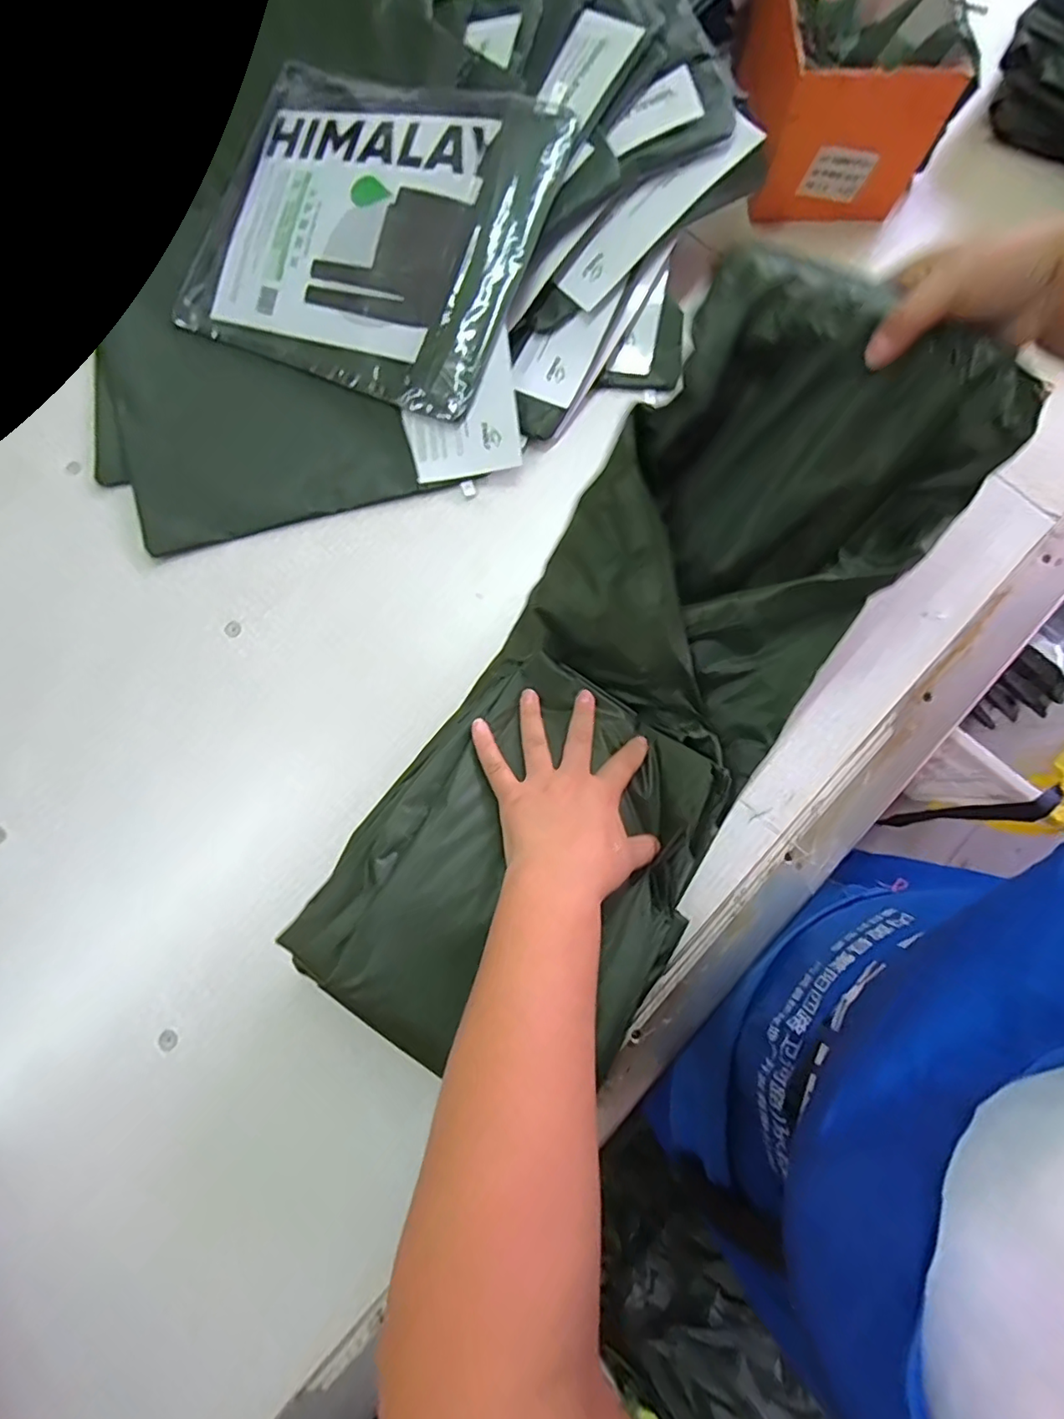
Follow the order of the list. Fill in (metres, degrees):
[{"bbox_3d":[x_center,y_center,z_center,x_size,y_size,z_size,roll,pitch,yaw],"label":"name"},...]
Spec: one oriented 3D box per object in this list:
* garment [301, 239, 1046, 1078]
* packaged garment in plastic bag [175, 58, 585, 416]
[{"bbox_3d":[0.078,-0.007,0.395,0.237,0.133,0.534,38,90,6],"label":"garment"},{"bbox_3d":[-0.154,-0.434,0.508,0.308,0.020,0.261,24,96,11],"label":"packaged garment in plastic bag"}]

